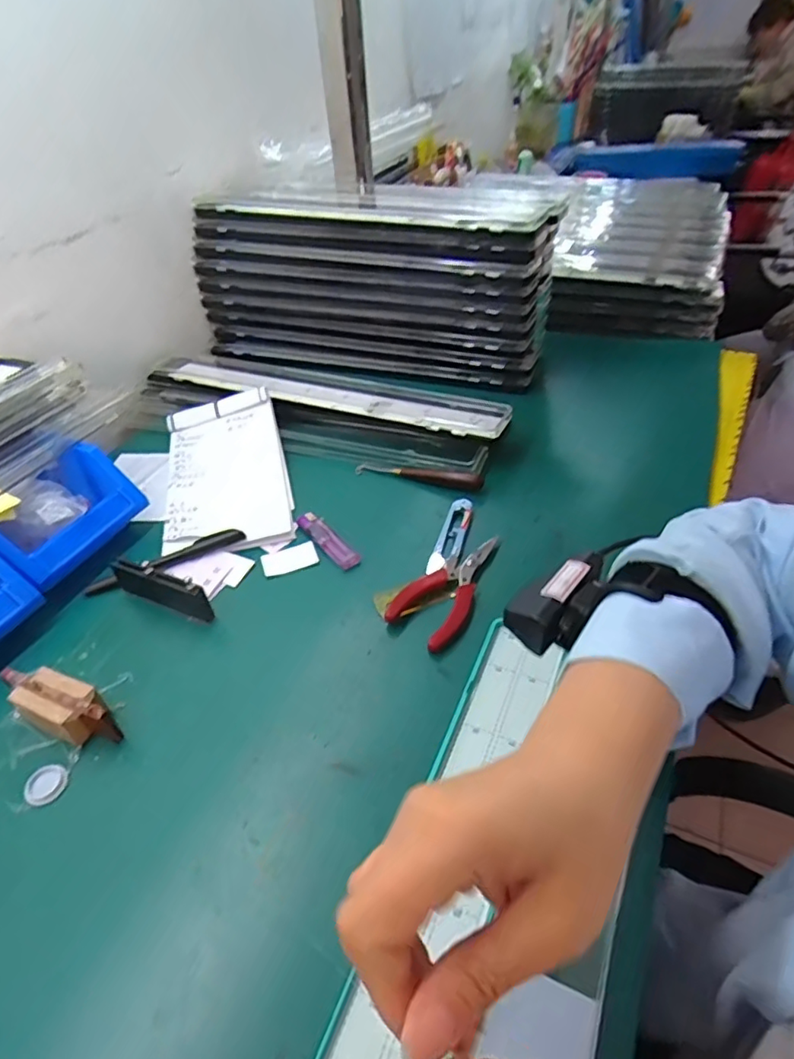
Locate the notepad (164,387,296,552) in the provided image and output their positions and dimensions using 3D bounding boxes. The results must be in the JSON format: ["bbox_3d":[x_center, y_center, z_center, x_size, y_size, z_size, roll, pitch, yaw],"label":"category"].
[{"bbox_3d":[-0.171,-0.059,0.581,0.116,0.019,0.206,-15,51,-3],"label":"notepad"}]

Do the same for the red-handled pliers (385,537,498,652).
[{"bbox_3d":[0.049,0.045,0.466,0.052,0.010,0.120,30,52,32],"label":"red-handled pliers"}]

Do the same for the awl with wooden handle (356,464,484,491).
[{"bbox_3d":[0.021,-0.054,0.573,0.127,0.020,0.013,14,45,18],"label":"awl with wooden handle"}]

